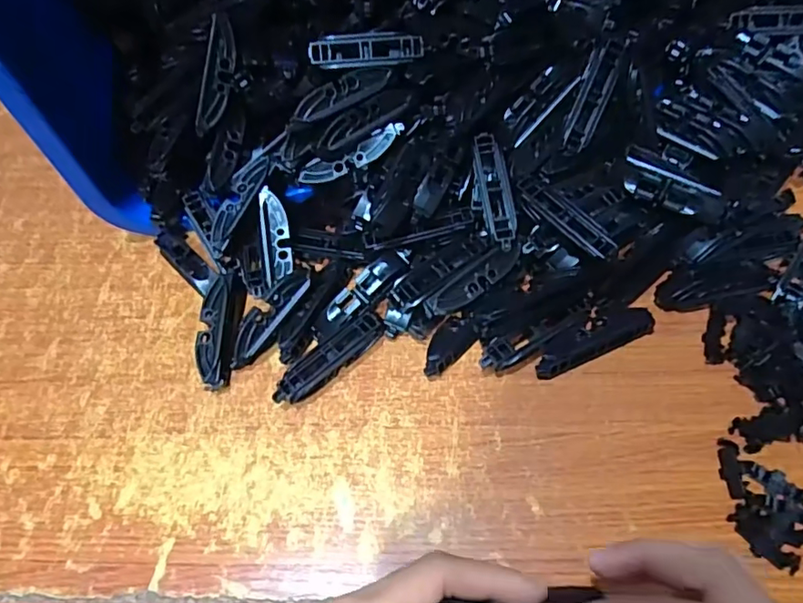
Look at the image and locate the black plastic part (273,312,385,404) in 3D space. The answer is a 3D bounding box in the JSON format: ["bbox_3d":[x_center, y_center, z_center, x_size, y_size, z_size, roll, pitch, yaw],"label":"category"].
[{"bbox_3d":[-0.046,0.036,0.349,0.080,0.017,0.019,-39,64,-17],"label":"black plastic part"}]

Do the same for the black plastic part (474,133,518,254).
[{"bbox_3d":[0.061,-0.070,0.356,0.018,0.016,0.078,-9,76,-1],"label":"black plastic part"}]

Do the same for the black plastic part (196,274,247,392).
[{"bbox_3d":[-0.120,0.019,0.361,0.023,0.026,0.075,0,60,5],"label":"black plastic part"}]

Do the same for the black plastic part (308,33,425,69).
[{"bbox_3d":[-0.023,-0.167,0.363,0.073,0.016,0.018,-8,59,0],"label":"black plastic part"}]

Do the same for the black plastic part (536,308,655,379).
[{"bbox_3d":[0.119,0.025,0.344,0.080,0.012,0.022,-23,60,-9],"label":"black plastic part"}]

